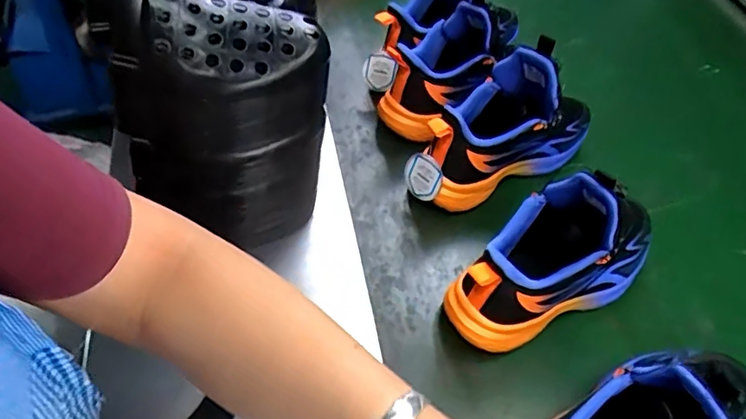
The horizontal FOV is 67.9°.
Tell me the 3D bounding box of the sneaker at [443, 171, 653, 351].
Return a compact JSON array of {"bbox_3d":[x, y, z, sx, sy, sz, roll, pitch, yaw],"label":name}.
[{"bbox_3d":[0.177,0.032,0.496,0.235,0.148,0.080,-21,55,-21],"label":"sneaker"}]

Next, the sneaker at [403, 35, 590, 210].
[{"bbox_3d":[0.150,-0.094,0.594,0.235,0.150,0.085,-30,59,-27],"label":"sneaker"}]

